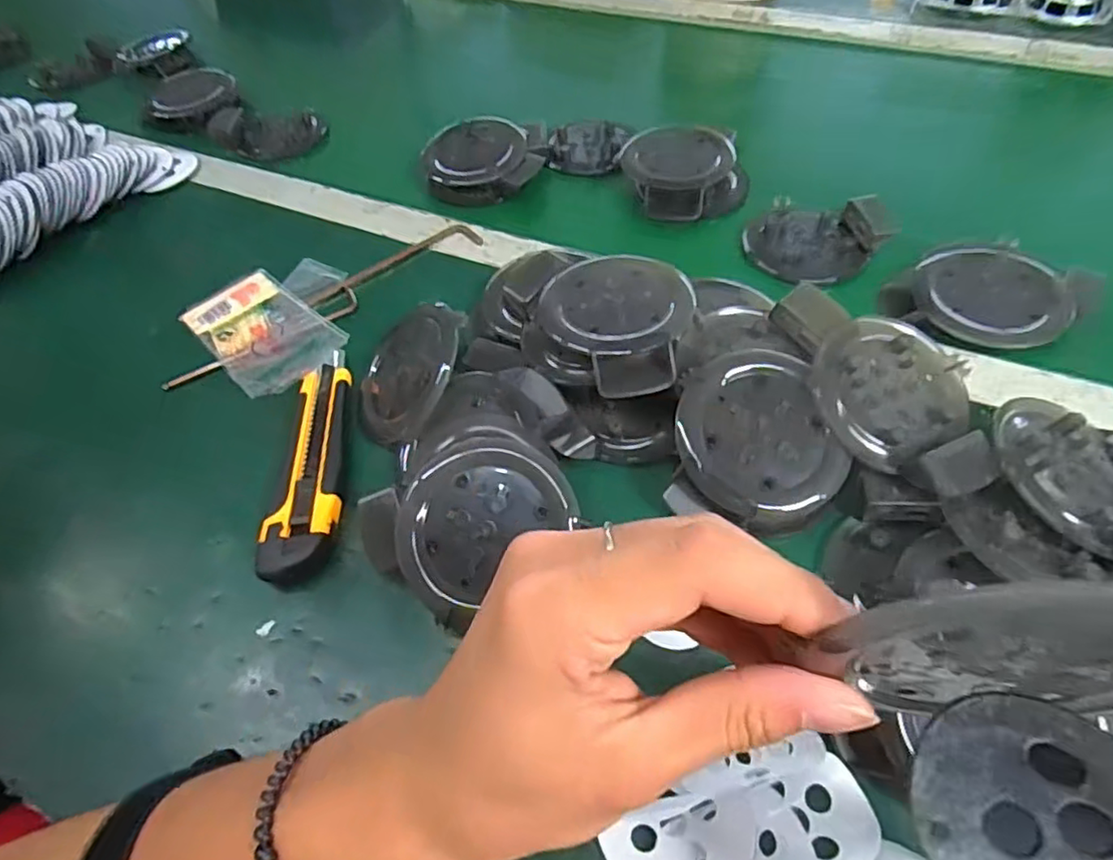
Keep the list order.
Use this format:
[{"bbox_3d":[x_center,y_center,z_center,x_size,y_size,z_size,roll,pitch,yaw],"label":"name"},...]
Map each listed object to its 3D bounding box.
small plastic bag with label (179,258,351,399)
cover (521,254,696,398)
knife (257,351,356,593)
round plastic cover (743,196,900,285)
[{"bbox_3d":[-0.189,-0.081,0.439,0.104,0.020,0.130,-39,61,-21],"label":"small plastic bag with label"},{"bbox_3d":[0.034,-0.064,0.376,0.091,0.033,0.092,-7,59,11],"label":"cover"},{"bbox_3d":[-0.141,0.014,0.371,0.037,0.015,0.153,-5,54,1],"label":"knife"},{"bbox_3d":[0.190,-0.143,0.470,0.085,0.034,0.083,-2,55,3],"label":"round plastic cover"}]

